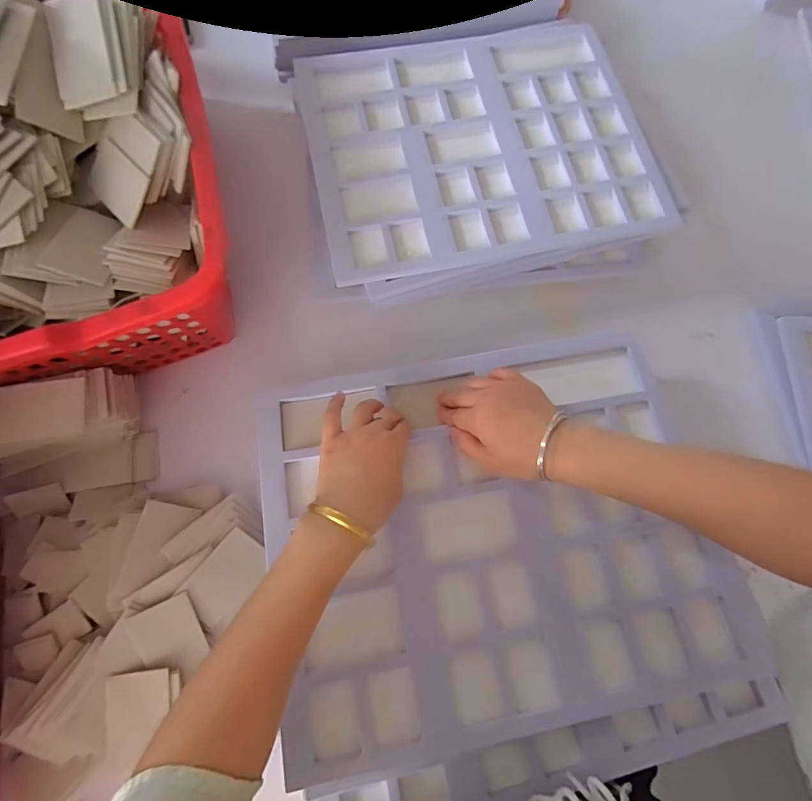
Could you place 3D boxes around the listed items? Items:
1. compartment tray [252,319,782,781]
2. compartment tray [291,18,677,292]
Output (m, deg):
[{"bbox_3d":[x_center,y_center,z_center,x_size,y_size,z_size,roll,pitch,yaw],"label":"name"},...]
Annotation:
[{"bbox_3d":[0.082,0.118,0.433,0.412,0.027,0.351,-9,73,-5],"label":"compartment tray"},{"bbox_3d":[0.094,-0.338,0.578,0.426,0.018,0.356,-11,73,-6],"label":"compartment tray"}]

